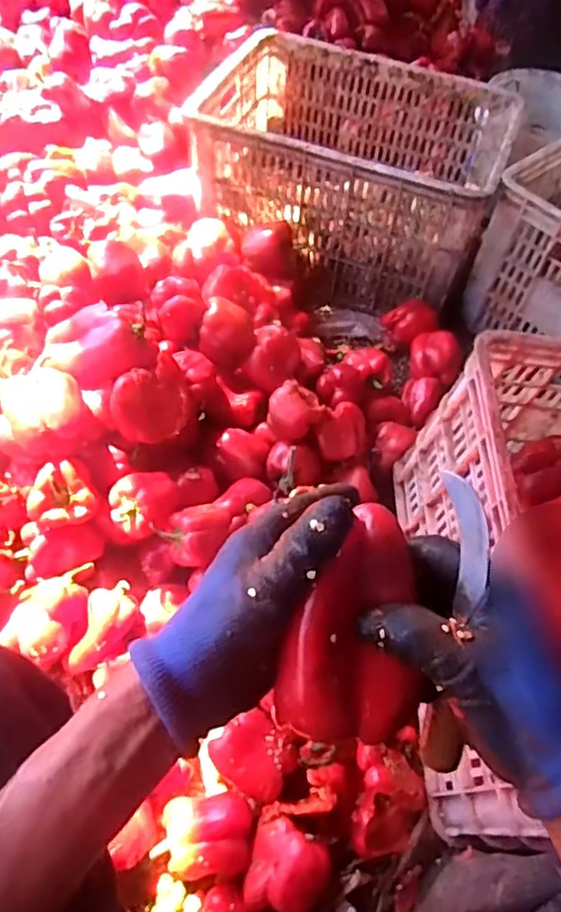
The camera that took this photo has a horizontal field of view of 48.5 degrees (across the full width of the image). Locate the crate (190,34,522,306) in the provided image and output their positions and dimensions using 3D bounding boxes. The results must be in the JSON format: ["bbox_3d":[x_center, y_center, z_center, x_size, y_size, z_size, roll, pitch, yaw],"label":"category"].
[{"bbox_3d":[0.126,-0.543,1.180,0.516,0.259,0.380,16,57,5],"label":"crate"}]

